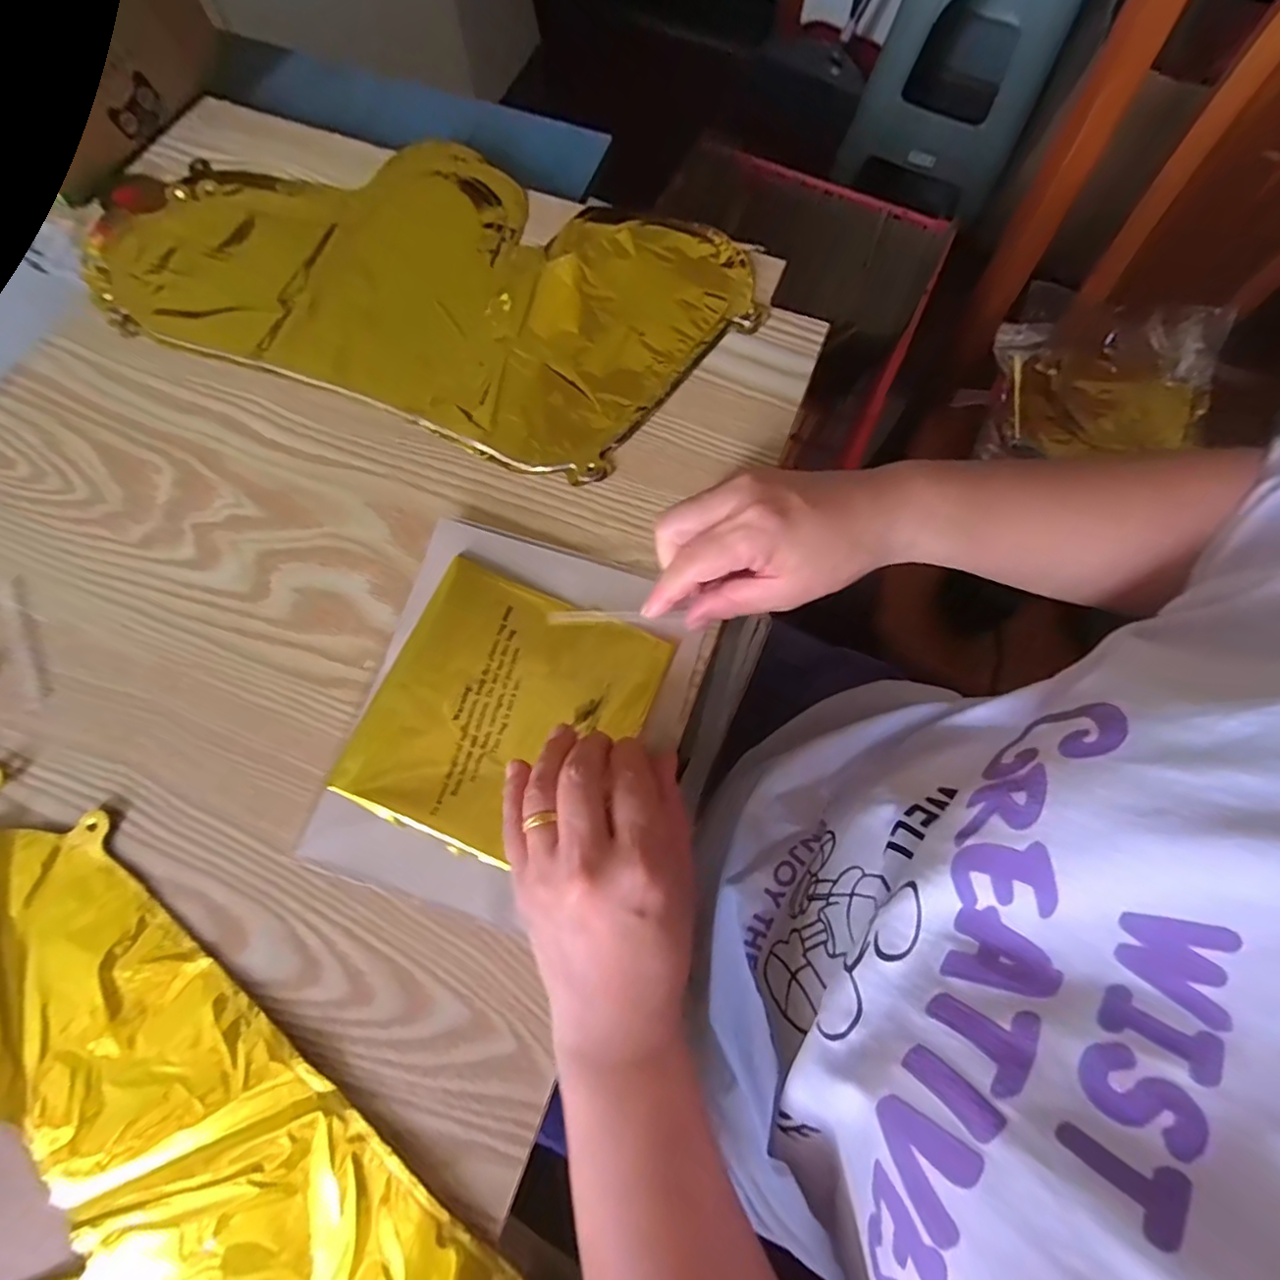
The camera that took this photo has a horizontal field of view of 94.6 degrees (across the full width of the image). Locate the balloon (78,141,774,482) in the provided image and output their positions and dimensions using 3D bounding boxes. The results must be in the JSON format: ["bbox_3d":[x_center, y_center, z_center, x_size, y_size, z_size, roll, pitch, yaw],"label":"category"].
[{"bbox_3d":[-0.145,-0.246,0.395,0.403,0.014,0.212,21,74,7],"label":"balloon"}]

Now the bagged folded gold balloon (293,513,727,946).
[{"bbox_3d":[-0.062,0.039,0.310,0.165,0.013,0.194,16,73,6],"label":"bagged folded gold balloon"}]

